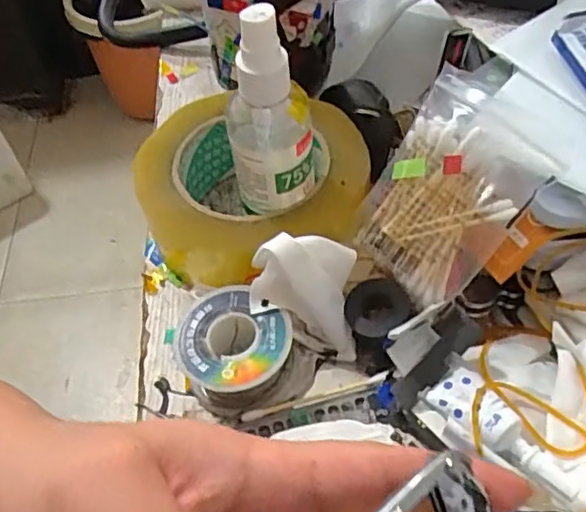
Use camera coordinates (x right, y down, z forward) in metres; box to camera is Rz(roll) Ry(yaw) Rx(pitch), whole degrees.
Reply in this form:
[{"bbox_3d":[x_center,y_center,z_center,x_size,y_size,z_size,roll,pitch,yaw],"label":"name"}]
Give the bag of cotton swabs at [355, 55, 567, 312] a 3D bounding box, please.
[{"bbox_3d":[0.073,-0.033,0.291,0.067,0.019,0.102,43,108,19],"label":"bag of cotton swabs"}]

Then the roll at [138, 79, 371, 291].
[{"bbox_3d":[-0.015,-0.037,0.336,0.113,0.052,0.114,-2,53,3],"label":"roll"}]

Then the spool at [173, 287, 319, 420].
[{"bbox_3d":[-0.025,0.049,0.295,0.058,0.033,0.055,-2,53,3],"label":"spool"}]

